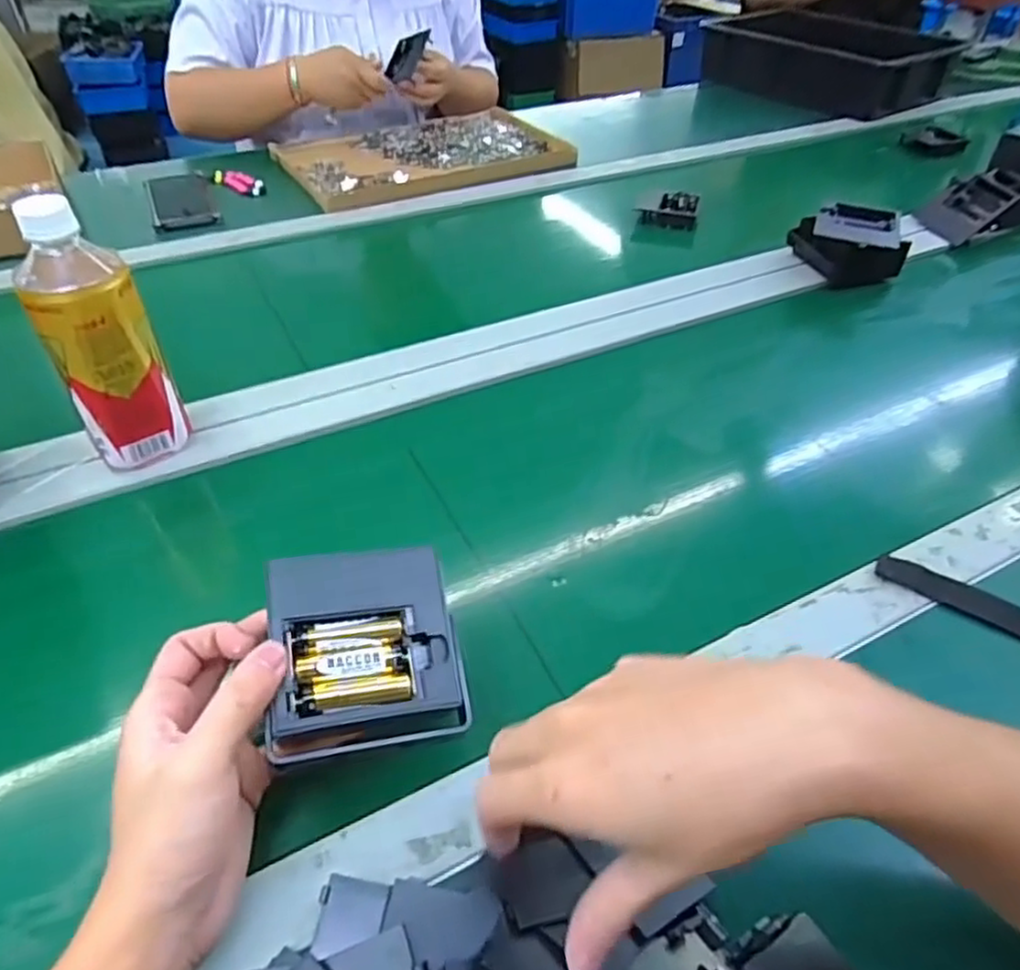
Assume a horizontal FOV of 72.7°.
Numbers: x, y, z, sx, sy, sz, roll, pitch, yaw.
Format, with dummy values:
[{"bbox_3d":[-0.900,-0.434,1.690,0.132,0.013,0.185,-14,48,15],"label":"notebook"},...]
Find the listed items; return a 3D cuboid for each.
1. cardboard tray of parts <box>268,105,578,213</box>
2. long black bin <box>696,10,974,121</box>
[{"bbox_3d":[-0.121,-0.489,1.023,0.400,0.025,0.278,-20,47,-21],"label":"cardboard tray of parts"},{"bbox_3d":[0.586,-0.798,1.299,0.428,0.114,0.238,30,51,28],"label":"long black bin"}]

